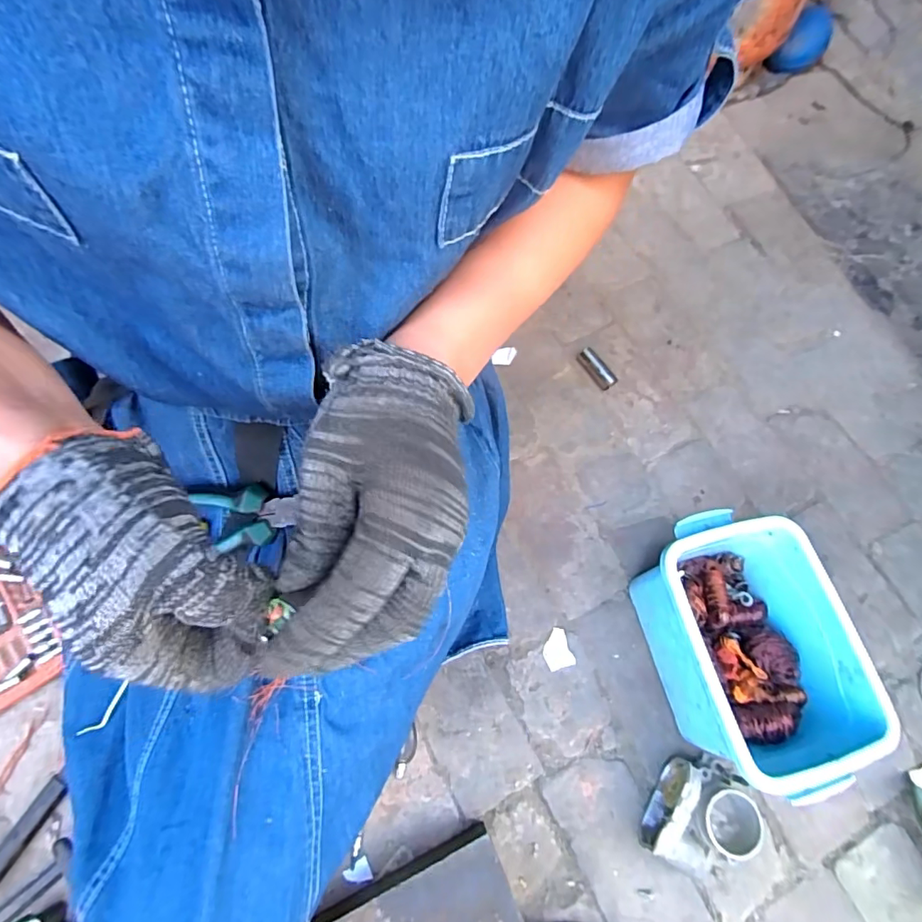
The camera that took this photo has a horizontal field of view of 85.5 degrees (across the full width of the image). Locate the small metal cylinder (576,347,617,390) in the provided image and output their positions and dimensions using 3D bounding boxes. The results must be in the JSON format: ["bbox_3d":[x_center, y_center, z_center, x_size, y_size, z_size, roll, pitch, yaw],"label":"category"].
[{"bbox_3d":[0.223,-0.153,0.822,0.025,0.028,0.075,-34,75,-16],"label":"small metal cylinder"}]

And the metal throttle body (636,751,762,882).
[{"bbox_3d":[0.282,0.413,0.579,0.101,0.055,0.122,28,70,6],"label":"metal throttle body"}]

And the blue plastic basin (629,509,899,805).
[{"bbox_3d":[0.340,0.219,0.613,0.191,0.159,0.302,-12,71,-9],"label":"blue plastic basin"}]

